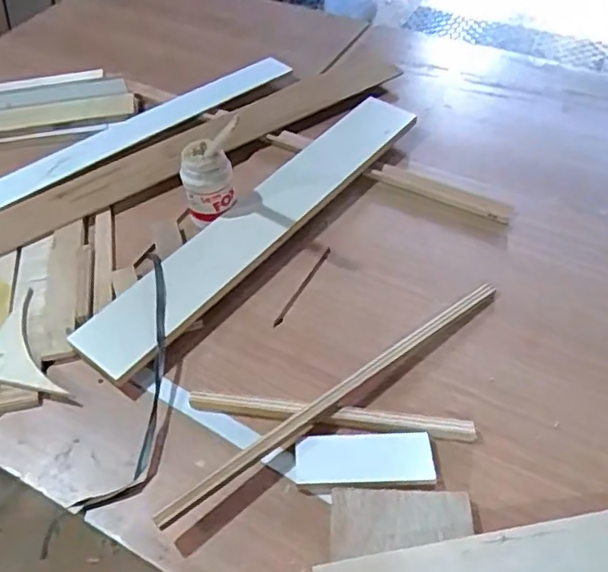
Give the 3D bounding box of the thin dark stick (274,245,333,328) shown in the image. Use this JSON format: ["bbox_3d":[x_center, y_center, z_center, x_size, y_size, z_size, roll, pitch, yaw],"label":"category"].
[{"bbox_3d":[0.000,0.001,0.919,0.010,0.005,0.176,21,54,19],"label":"thin dark stick"}]

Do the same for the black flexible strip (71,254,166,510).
[{"bbox_3d":[-0.218,0.095,0.814,0.076,0.055,0.394,2,51,5],"label":"black flexible strip"}]

